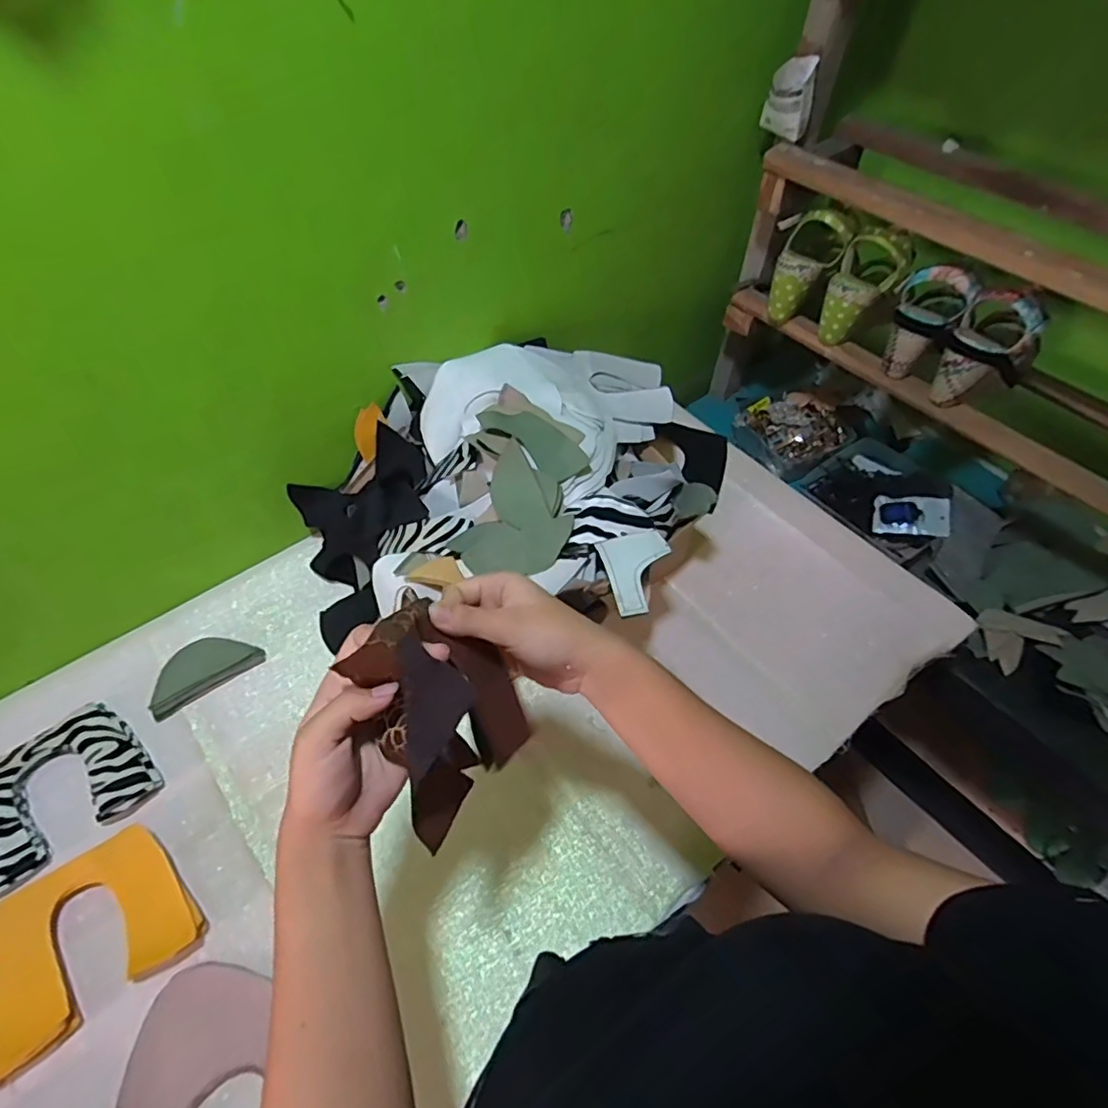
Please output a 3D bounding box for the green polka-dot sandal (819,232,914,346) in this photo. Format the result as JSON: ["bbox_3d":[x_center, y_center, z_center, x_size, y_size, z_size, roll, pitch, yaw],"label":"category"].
[{"bbox_3d":[0.418,-0.357,0.804,0.081,0.137,0.083,26,57,17],"label":"green polka-dot sandal"}]

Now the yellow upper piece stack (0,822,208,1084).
[{"bbox_3d":[-0.395,0.321,0.502,0.151,0.029,0.127,-30,60,-22],"label":"yellow upper piece stack"}]

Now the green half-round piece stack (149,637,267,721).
[{"bbox_3d":[-0.389,0.126,0.656,0.114,0.016,0.063,-31,60,-22],"label":"green half-round piece stack"}]

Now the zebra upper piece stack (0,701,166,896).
[{"bbox_3d":[-0.483,0.225,0.574,0.149,0.021,0.130,-33,61,-23],"label":"zebra upper piece stack"}]

